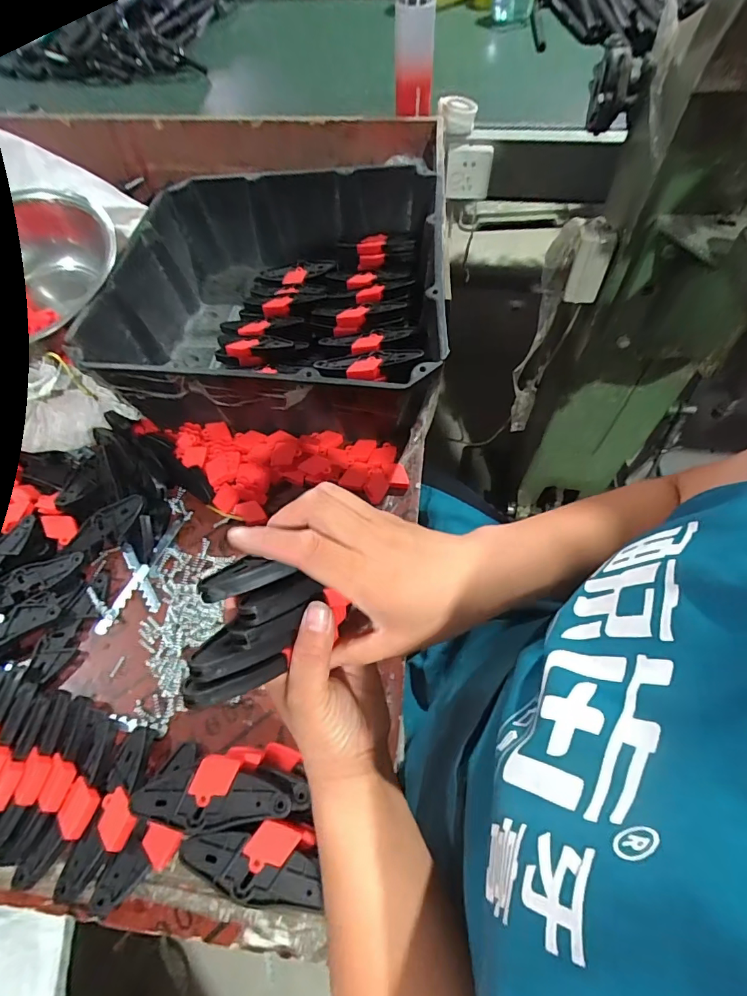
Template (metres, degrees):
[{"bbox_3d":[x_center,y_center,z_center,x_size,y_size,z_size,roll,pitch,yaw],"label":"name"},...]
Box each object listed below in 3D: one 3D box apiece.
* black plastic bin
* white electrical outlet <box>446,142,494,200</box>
[{"bbox_3d":[-0.133,-0.288,0.668,0.450,0.154,0.465,2,57,4],"label":"black plastic bin"},{"bbox_3d":[0.192,-0.658,0.919,0.095,0.089,0.033,-10,57,-4],"label":"white electrical outlet"}]

